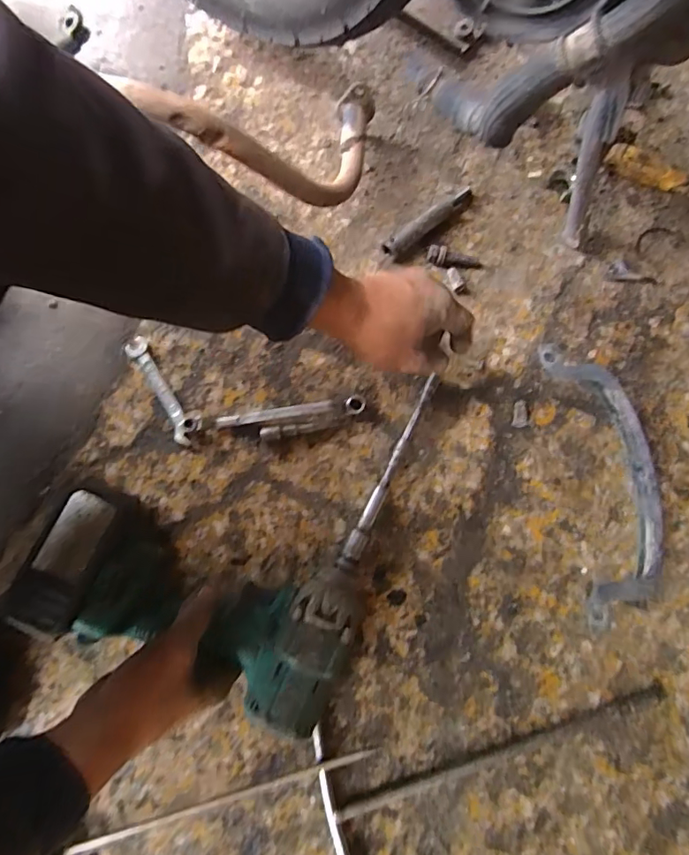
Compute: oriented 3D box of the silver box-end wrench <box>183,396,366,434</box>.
[{"bbox_3d":[-0.065,-0.014,0.468,0.167,0.015,0.019,-7,77,-3],"label":"silver box-end wrench"}]

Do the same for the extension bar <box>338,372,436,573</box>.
[{"bbox_3d":[0.041,0.036,0.450,0.014,0.011,0.192,26,70,5],"label":"extension bar"}]

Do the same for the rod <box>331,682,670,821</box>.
[{"bbox_3d":[0.131,0.262,0.409,0.284,0.011,0.010,-17,77,-5],"label":"rod"}]

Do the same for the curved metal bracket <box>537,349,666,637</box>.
[{"bbox_3d":[0.234,0.043,0.439,0.112,0.063,0.225,-5,77,-3],"label":"curved metal bracket"}]

